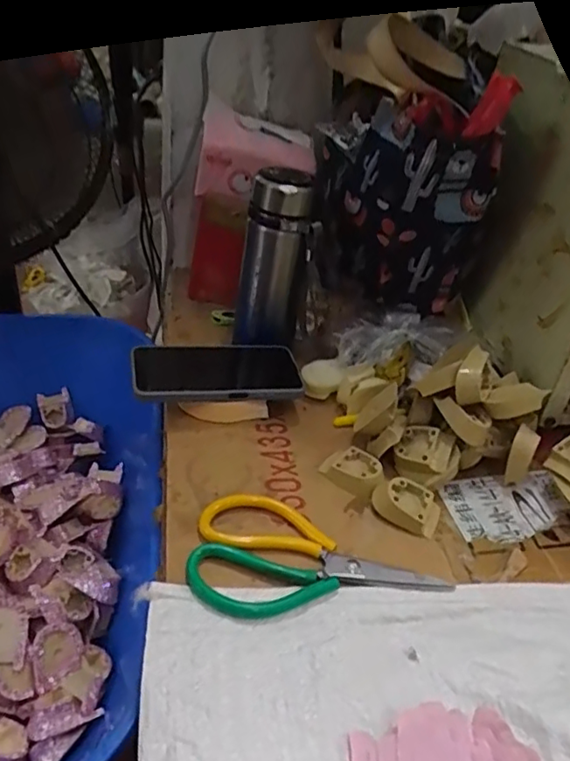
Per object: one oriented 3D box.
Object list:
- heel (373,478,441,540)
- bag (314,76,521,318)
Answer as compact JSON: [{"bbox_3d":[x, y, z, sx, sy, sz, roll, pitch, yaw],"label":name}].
[{"bbox_3d":[0.103,0.105,0.502,0.055,0.023,0.041,14,37,10],"label":"heel"},{"bbox_3d":[0.112,-0.170,0.594,0.168,0.245,0.106,13,37,5],"label":"bag"}]

